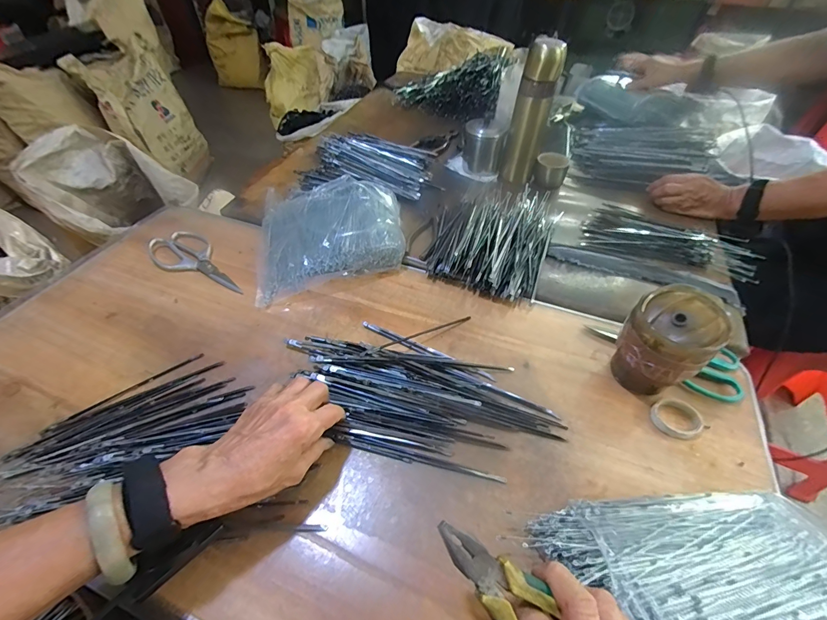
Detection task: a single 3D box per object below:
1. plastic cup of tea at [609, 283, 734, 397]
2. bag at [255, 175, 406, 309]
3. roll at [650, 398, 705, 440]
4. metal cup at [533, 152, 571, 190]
[{"bbox_3d":[0.280,0.041,0.419,0.082,0.112,0.082,0,48,0],"label":"plastic cup of tea"},{"bbox_3d":[-0.135,-0.124,0.593,0.232,0.059,0.232,-5,48,-5],"label":"bag"},{"bbox_3d":[0.295,0.121,0.411,0.043,0.019,0.047,0,48,0],"label":"roll"},{"bbox_3d":[0.280,-0.284,0.749,0.062,0.047,0.067,0,48,0],"label":"metal cup"}]

